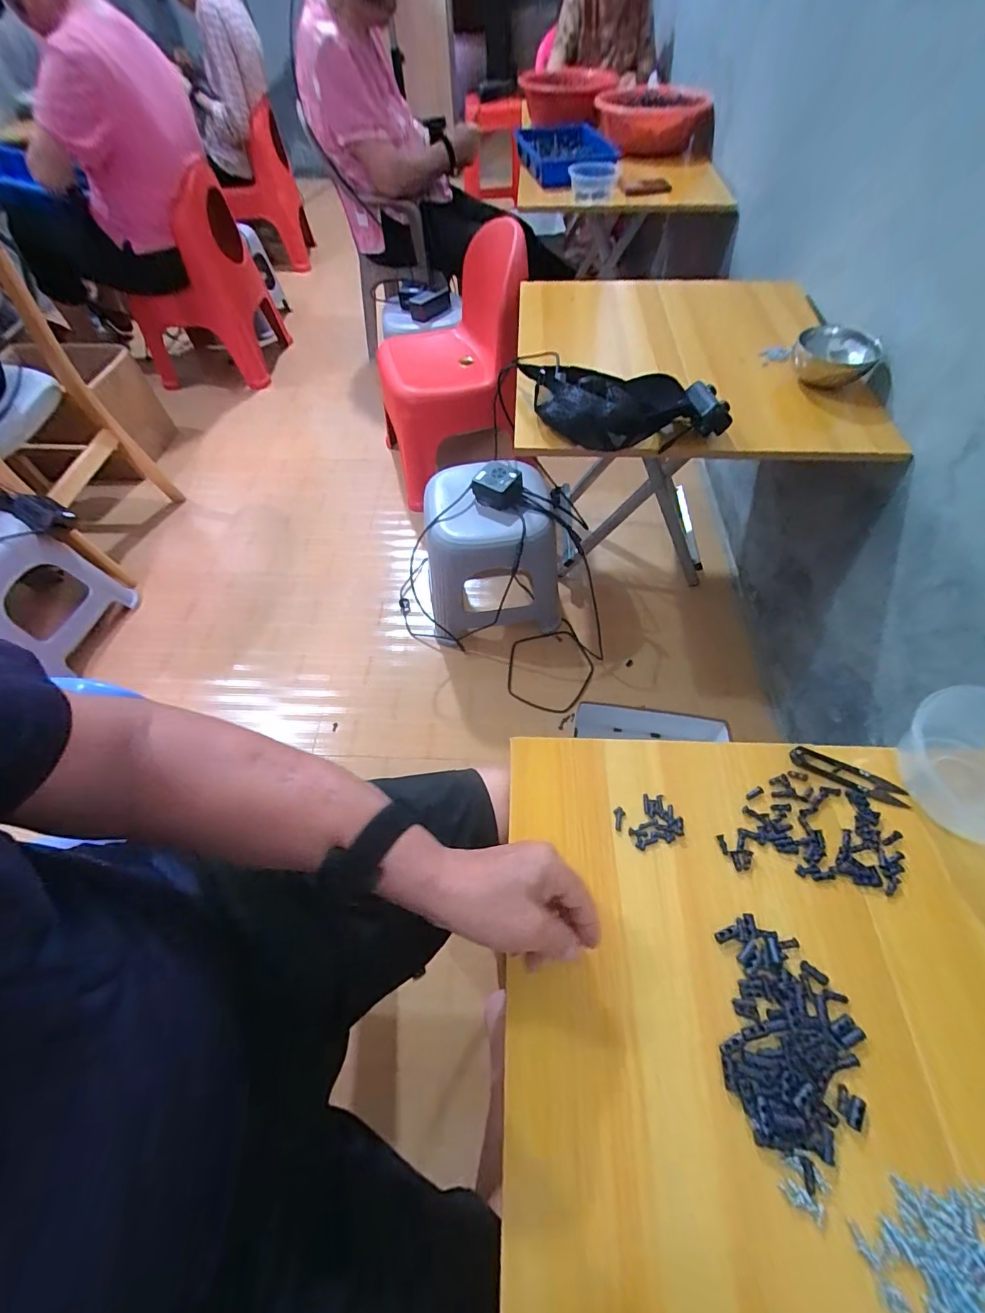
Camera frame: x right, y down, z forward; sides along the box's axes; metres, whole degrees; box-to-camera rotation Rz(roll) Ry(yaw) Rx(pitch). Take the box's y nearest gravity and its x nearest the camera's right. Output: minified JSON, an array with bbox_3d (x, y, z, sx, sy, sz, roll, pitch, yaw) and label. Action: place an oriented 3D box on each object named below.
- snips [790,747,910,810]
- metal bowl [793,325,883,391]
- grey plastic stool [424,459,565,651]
[{"bbox_3d":[0.332,0.112,0.432,0.098,0.009,0.024,23,63,15],"label":"snips"},{"bbox_3d":[0.552,-0.484,0.750,0.118,0.058,0.115,-1,59,1],"label":"metal bowl"},{"bbox_3d":[-0.006,-0.226,1.053,0.285,0.336,0.259,-8,59,-3],"label":"grey plastic stool"}]

